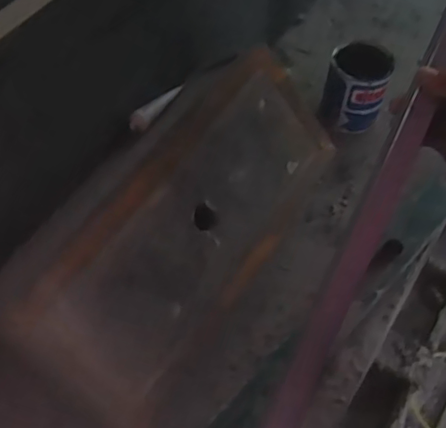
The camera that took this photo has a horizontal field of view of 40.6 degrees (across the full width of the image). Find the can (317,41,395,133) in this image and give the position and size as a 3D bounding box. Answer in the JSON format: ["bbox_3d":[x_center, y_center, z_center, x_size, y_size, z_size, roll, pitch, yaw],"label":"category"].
[{"bbox_3d":[0.218,-0.209,1.003,0.100,0.148,0.096,1,55,-1],"label":"can"}]

